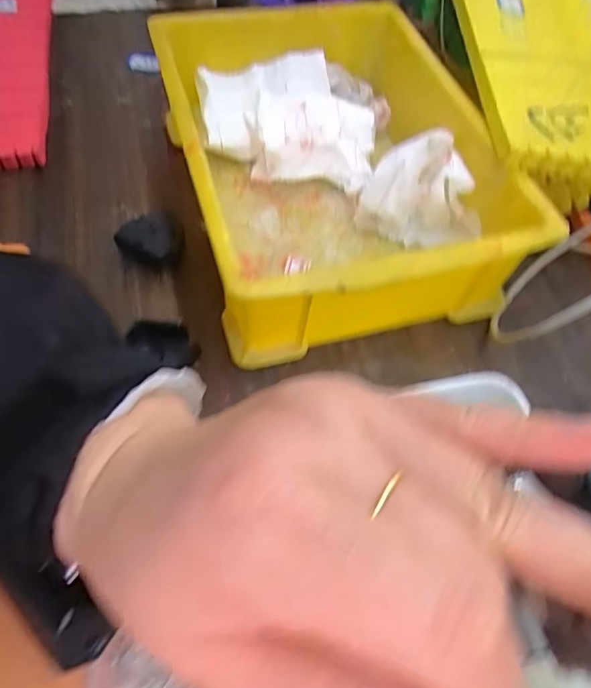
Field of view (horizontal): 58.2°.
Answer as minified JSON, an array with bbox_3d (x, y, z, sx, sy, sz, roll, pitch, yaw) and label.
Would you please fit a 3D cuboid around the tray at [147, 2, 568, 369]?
[{"bbox_3d":[0.026,-0.116,0.338,0.181,0.073,0.248,-12,59,-12],"label":"tray"}]

